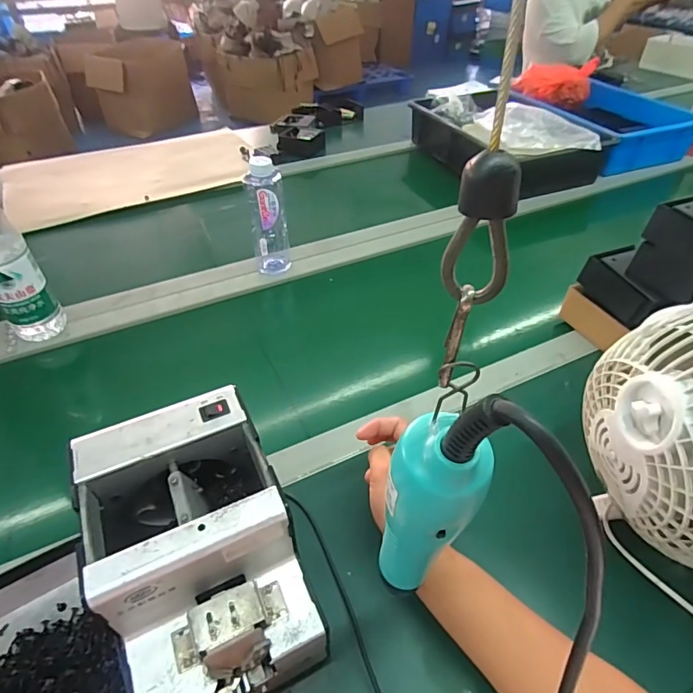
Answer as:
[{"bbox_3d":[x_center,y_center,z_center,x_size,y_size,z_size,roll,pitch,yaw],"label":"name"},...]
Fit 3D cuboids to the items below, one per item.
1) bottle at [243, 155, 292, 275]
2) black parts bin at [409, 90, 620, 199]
[{"bbox_3d":[-0.119,-0.197,0.703,0.052,0.180,0.056,-9,44,-8],"label":"bottle"},{"bbox_3d":[0.350,-0.471,1.040,0.266,0.123,0.410,-17,46,-17],"label":"black parts bin"}]

